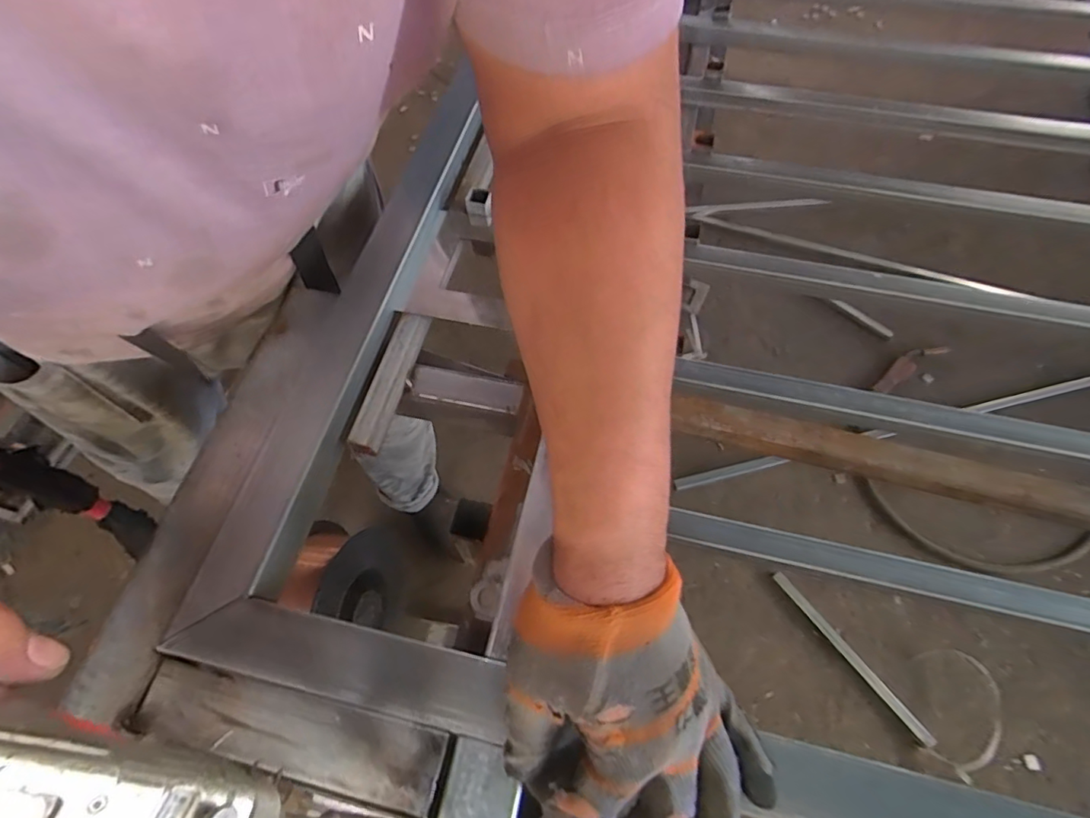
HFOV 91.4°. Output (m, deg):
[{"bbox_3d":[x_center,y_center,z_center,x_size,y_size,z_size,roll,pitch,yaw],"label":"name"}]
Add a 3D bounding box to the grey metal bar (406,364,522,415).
[{"bbox_3d":[-0.067,-0.017,0.445,0.095,0.014,0.030,9,63,6],"label":"grey metal bar"}]

